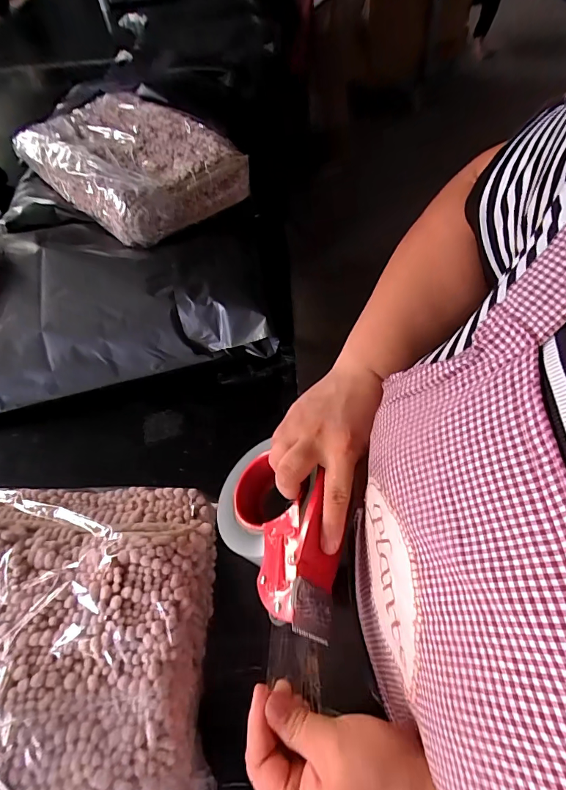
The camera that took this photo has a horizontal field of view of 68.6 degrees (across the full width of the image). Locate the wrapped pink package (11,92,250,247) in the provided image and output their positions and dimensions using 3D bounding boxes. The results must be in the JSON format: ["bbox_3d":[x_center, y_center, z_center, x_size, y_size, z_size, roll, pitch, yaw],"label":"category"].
[{"bbox_3d":[-0.266,-0.411,0.716,0.249,0.065,0.381,-38,61,-21],"label":"wrapped pink package"}]

